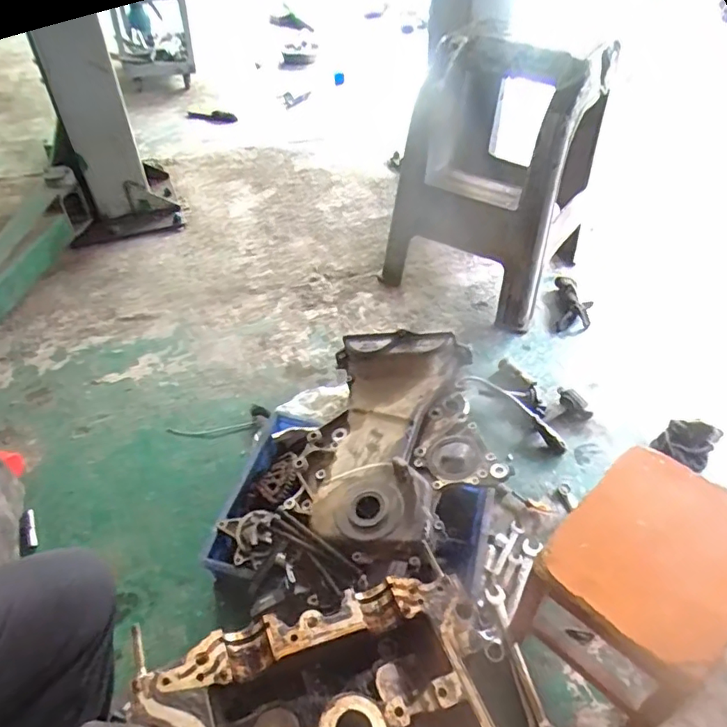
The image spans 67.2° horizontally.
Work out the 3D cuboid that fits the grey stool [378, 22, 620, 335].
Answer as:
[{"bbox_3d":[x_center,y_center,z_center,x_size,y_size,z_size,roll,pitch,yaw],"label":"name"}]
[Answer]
[{"bbox_3d":[0.355,-0.531,1.462,0.432,0.607,0.540,20,47,19],"label":"grey stool"}]

